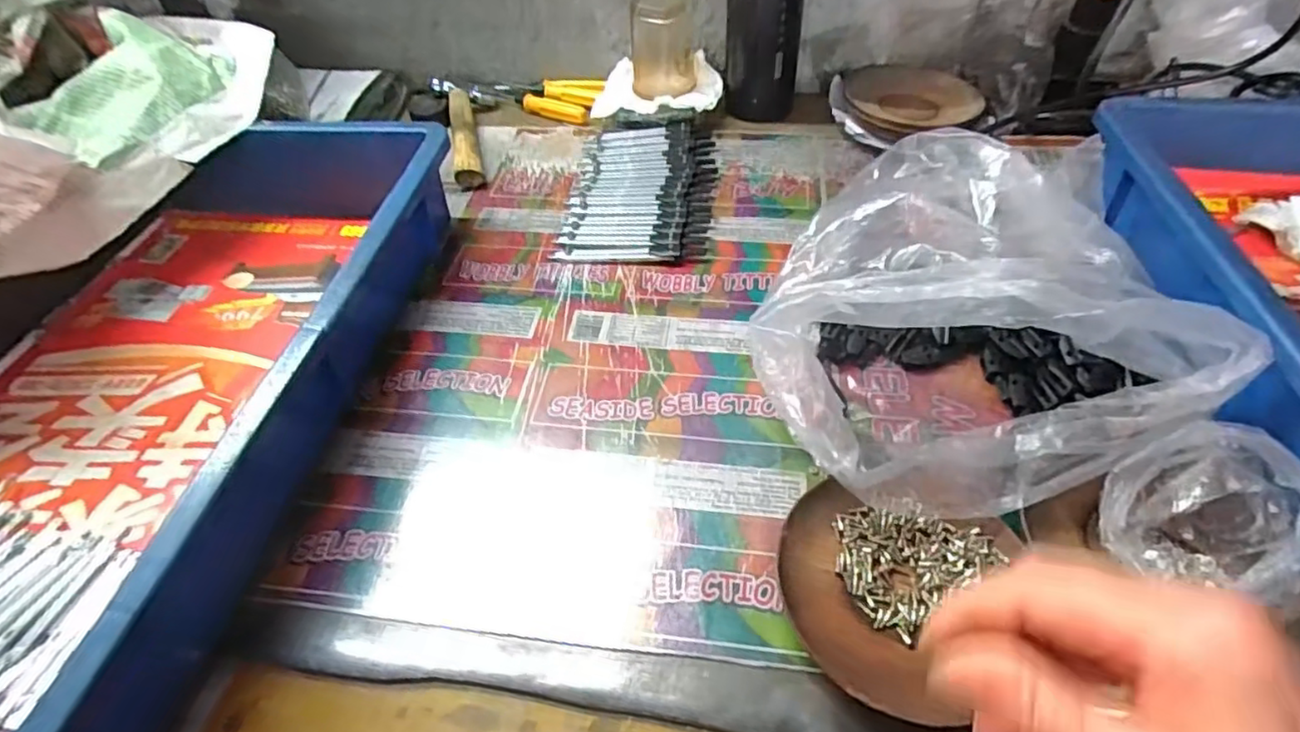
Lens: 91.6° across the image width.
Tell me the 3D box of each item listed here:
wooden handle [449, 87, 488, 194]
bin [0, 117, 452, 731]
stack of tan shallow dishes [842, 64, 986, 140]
[{"bbox_3d":[-0.168,-0.209,0.579,0.024,0.025,0.139,-12,50,-6],"label":"wooden handle"},{"bbox_3d":[-0.324,-0.003,0.374,0.313,0.082,0.414,4,50,8],"label":"bin"},{"bbox_3d":[0.231,-0.245,0.582,0.113,0.021,0.110,-11,50,-5],"label":"stack of tan shallow dishes"}]

